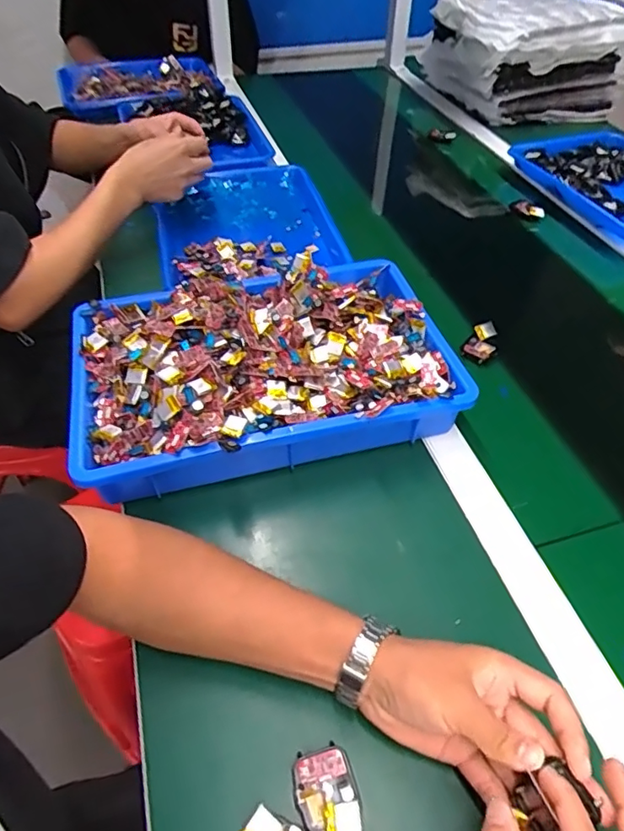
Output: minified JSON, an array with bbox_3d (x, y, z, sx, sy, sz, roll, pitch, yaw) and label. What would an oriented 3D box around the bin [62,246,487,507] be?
[{"bbox_3d":[-0.051,-0.048,0.577,0.378,0.104,0.243,-11,48,-11],"label":"bin"}]

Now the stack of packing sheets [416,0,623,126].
[{"bbox_3d":[0.442,-0.769,1.138,0.346,0.178,0.270,-12,48,-12],"label":"stack of packing sheets"}]

